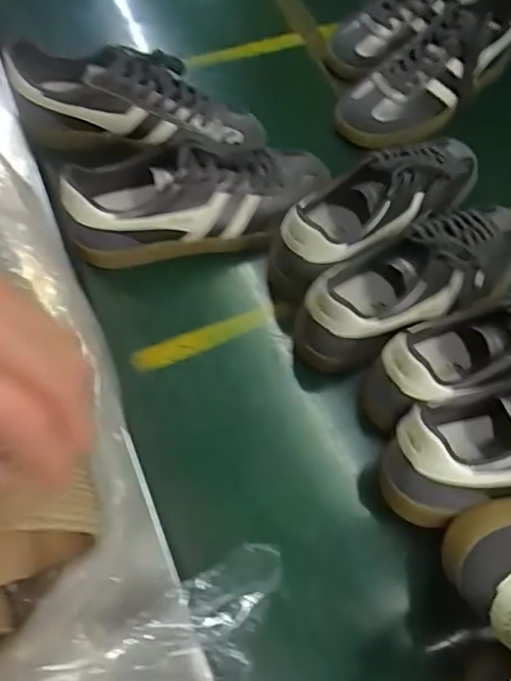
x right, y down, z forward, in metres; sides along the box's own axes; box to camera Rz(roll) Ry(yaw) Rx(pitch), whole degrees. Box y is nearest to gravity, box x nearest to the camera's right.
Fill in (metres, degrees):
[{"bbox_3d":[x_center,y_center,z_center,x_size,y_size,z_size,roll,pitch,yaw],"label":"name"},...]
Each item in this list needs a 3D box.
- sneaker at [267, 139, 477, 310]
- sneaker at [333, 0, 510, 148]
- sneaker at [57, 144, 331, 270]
[{"bbox_3d":[0.127,-0.134,0.526,0.261,0.093,0.089,-37,70,-17],"label":"sneaker"},{"bbox_3d":[0.218,-0.317,0.613,0.276,0.080,0.085,-36,70,-17],"label":"sneaker"},{"bbox_3d":[-0.049,-0.142,0.522,0.255,0.091,0.083,-11,65,-7],"label":"sneaker"}]

